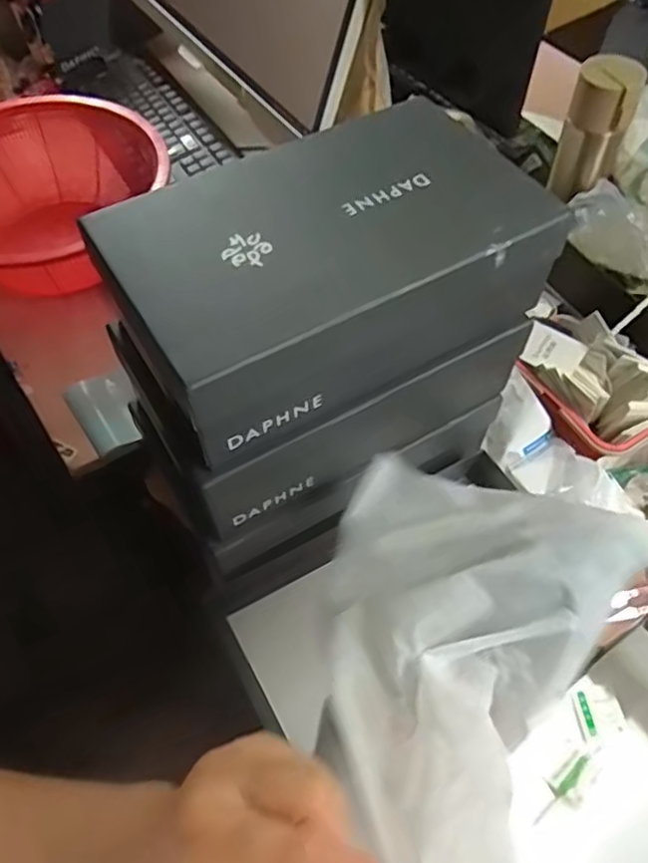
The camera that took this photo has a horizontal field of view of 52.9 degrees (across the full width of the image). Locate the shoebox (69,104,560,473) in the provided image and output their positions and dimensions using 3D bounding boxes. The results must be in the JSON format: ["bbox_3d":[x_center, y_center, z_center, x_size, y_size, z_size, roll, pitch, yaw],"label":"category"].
[{"bbox_3d":[0.008,-0.120,0.476,0.281,0.107,0.163,-26,61,-15],"label":"shoebox"}]

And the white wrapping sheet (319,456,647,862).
[{"bbox_3d":[0.063,0.117,0.345,0.175,0.136,0.252,23,60,14],"label":"white wrapping sheet"}]

